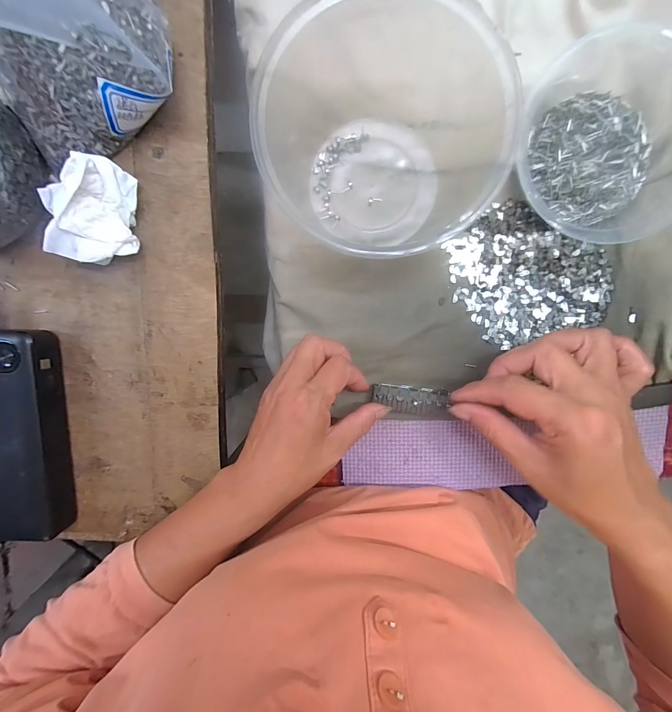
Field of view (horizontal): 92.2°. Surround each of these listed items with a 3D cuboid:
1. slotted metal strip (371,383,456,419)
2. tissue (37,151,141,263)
[{"bbox_3d":[0.061,0.035,0.260,0.062,0.004,0.023,11,97,1],"label":"slotted metal strip"},{"bbox_3d":[-0.159,-0.093,0.209,0.048,0.041,0.062,3,98,0],"label":"tissue"}]

